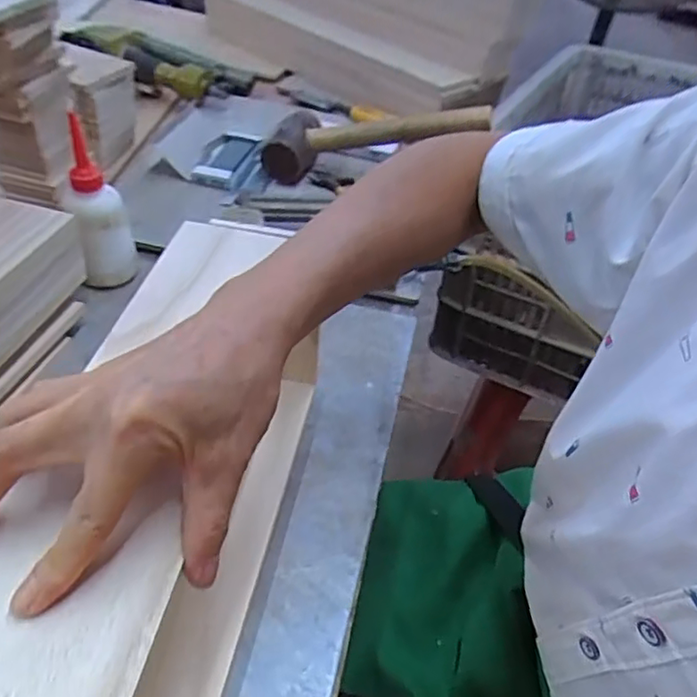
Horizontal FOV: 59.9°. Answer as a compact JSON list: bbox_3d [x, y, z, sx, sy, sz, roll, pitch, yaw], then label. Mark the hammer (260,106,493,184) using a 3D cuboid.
[{"bbox_3d":[0.034,-0.275,0.772,0.282,0.066,0.102,-5,41,14],"label":"hammer"}]

